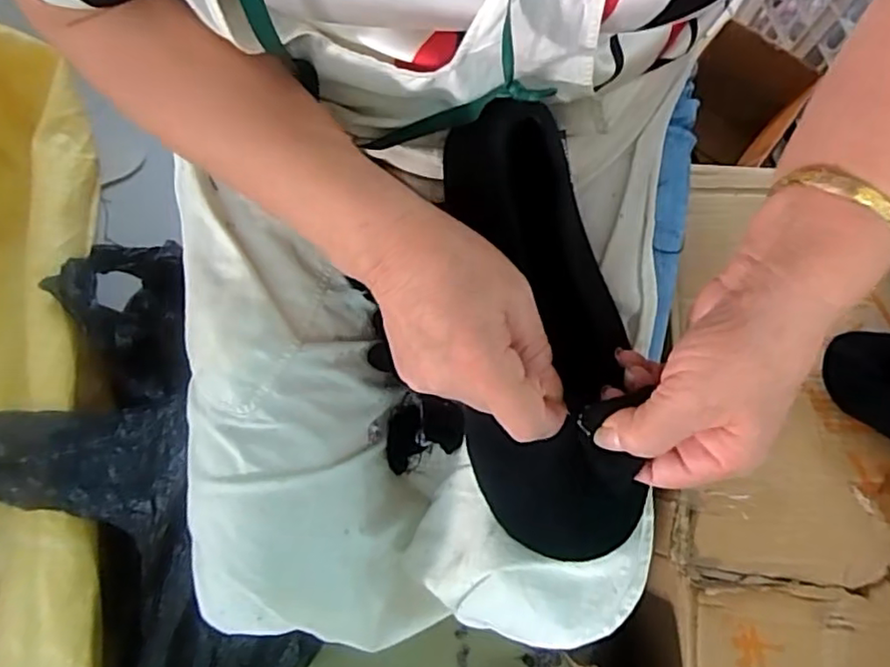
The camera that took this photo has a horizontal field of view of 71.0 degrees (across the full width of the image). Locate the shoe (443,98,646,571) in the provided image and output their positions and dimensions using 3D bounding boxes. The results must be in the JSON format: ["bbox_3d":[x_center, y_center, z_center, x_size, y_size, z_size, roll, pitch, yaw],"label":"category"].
[{"bbox_3d":[0.050,0.000,0.334,0.087,0.063,0.227,-8,90,-2],"label":"shoe"}]

